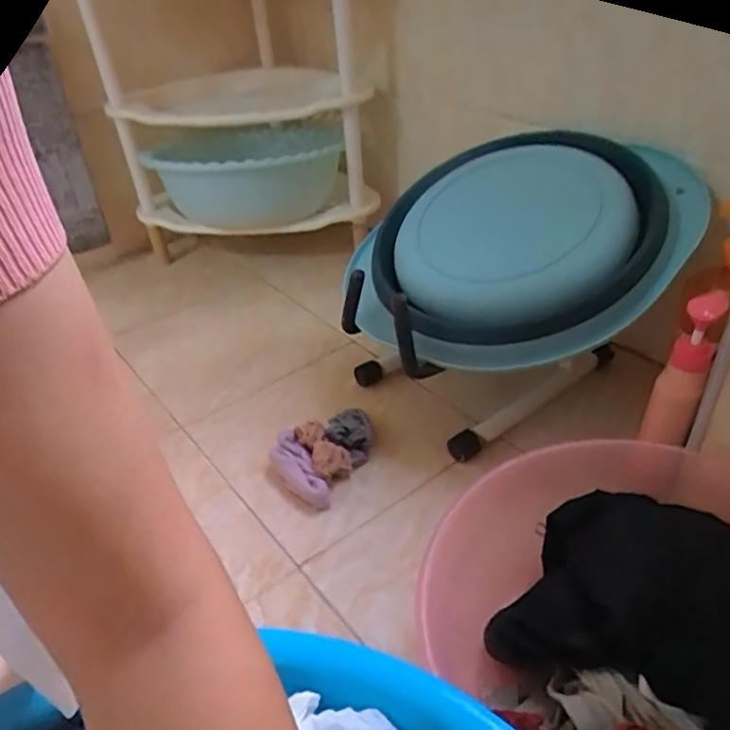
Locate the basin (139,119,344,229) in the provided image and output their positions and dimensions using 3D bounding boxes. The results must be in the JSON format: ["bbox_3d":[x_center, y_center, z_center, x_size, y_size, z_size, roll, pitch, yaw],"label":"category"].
[{"bbox_3d":[-0.192,-0.358,1.134,0.306,0.162,0.346,-4,35,1],"label":"basin"}]

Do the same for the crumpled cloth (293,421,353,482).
[{"bbox_3d":[-0.055,0.107,0.731,0.049,0.057,0.079,-30,42,-32],"label":"crumpled cloth"}]

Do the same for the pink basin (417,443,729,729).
[{"bbox_3d":[0.245,0.197,0.485,0.328,0.118,0.340,-3,35,2],"label":"pink basin"}]

